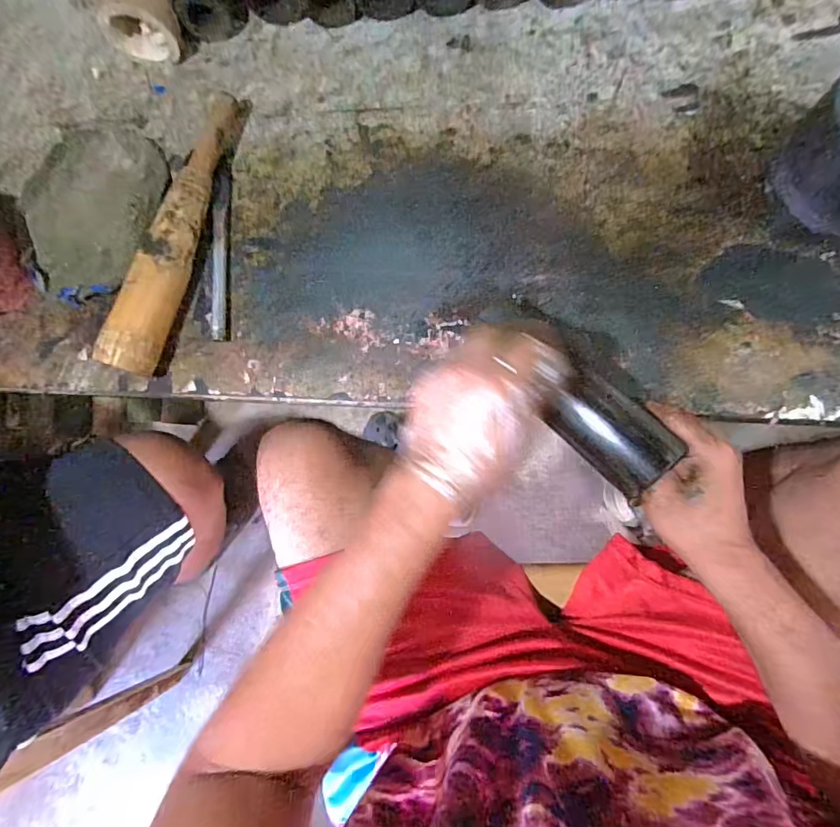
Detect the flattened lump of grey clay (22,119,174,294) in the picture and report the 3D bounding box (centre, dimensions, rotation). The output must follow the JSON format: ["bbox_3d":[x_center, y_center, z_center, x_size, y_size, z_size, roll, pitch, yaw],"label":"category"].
[{"bbox_3d":[-0.325,-0.211,0.491,0.146,0.027,0.172,6,85,7],"label":"flattened lump of grey clay"}]

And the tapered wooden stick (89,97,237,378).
[{"bbox_3d":[-0.232,-0.176,0.460,0.049,0.053,0.287,11,83,10],"label":"tapered wooden stick"}]

